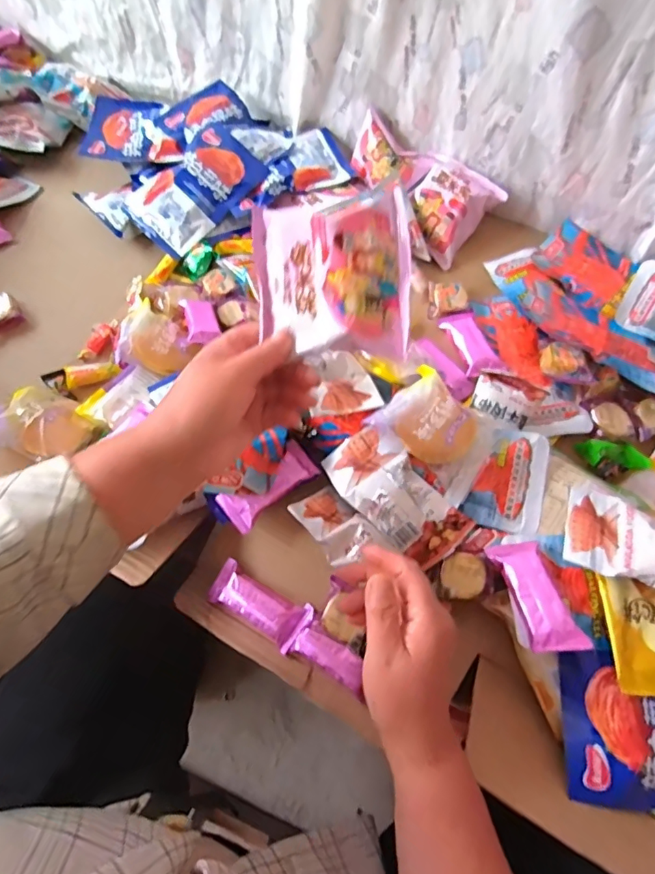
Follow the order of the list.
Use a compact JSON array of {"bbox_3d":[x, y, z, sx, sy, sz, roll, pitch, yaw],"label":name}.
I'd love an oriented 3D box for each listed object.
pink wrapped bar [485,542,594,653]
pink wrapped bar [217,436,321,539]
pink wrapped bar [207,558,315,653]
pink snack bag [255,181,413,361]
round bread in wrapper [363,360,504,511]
[{"bbox_3d":[0.175,0.128,0.412,0.045,0.021,0.096,-13,52,-8],"label":"pink wrapped bar"},{"bbox_3d":[-0.058,0.045,0.488,0.099,0.024,0.042,-38,69,-17],"label":"pink wrapped bar"},{"bbox_3d":[-0.065,0.161,0.479,0.098,0.016,0.044,29,67,15],"label":"pink wrapped bar"},{"bbox_3d":[0.003,-0.117,0.363,0.113,0.026,0.112,-3,94,8],"label":"pink snack bag"},{"bbox_3d":[0.108,-0.010,0.473,0.114,0.046,0.089,39,70,18],"label":"round bread in wrapper"}]

